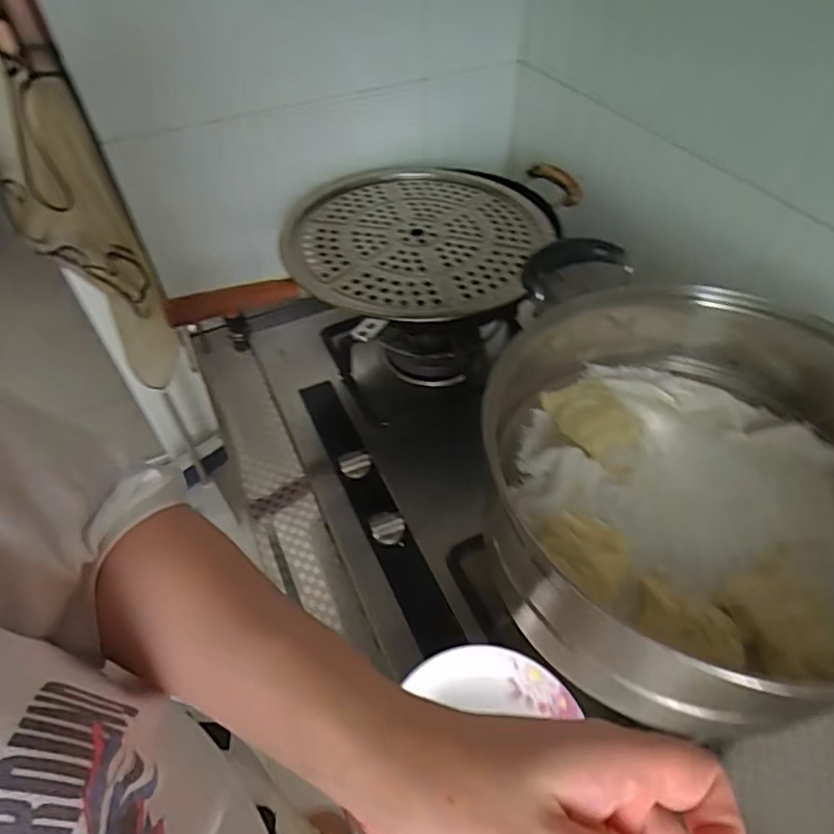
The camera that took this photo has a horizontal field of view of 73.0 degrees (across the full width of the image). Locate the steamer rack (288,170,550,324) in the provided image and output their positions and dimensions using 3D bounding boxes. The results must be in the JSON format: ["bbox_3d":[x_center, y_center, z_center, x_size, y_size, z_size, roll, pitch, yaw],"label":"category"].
[{"bbox_3d":[-0.010,-0.236,0.727,0.327,0.019,0.318,-1,49,1],"label":"steamer rack"}]

